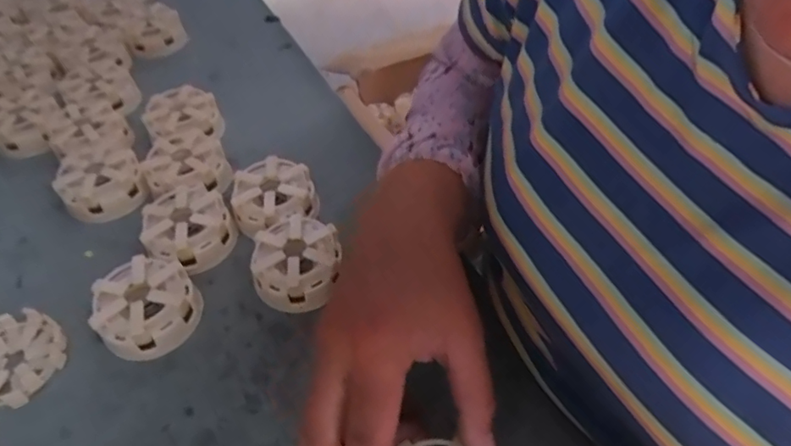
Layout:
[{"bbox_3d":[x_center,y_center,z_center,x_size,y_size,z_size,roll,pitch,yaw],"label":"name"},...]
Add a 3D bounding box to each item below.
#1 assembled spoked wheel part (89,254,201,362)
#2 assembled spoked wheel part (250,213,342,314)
[{"bbox_3d":[-0.169,0.056,0.371,0.061,0.030,0.063,0,48,0],"label":"assembled spoked wheel part"},{"bbox_3d":[-0.072,0.028,0.392,0.060,0.032,0.064,0,48,0],"label":"assembled spoked wheel part"}]

